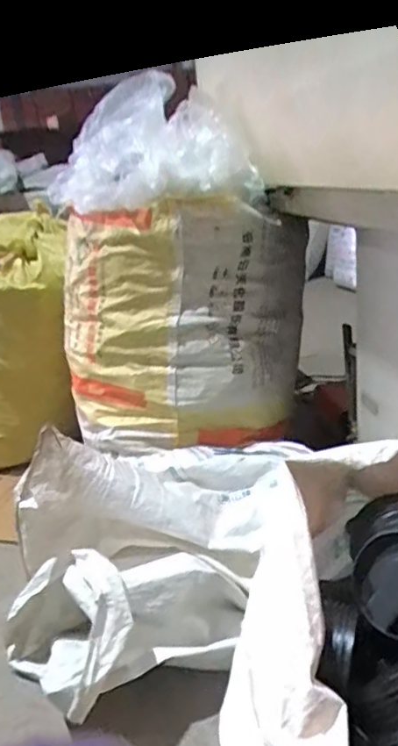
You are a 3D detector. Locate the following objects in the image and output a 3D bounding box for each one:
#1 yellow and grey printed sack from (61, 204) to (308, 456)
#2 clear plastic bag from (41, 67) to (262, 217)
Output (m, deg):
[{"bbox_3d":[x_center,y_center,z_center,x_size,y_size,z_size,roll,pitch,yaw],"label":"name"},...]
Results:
[{"bbox_3d":[-0.041,-0.112,1.401,0.543,0.554,0.335,5,23,29],"label":"yellow and grey printed sack"},{"bbox_3d":[-0.108,-0.501,1.254,0.454,0.263,0.304,-10,20,-11],"label":"clear plastic bag"}]

